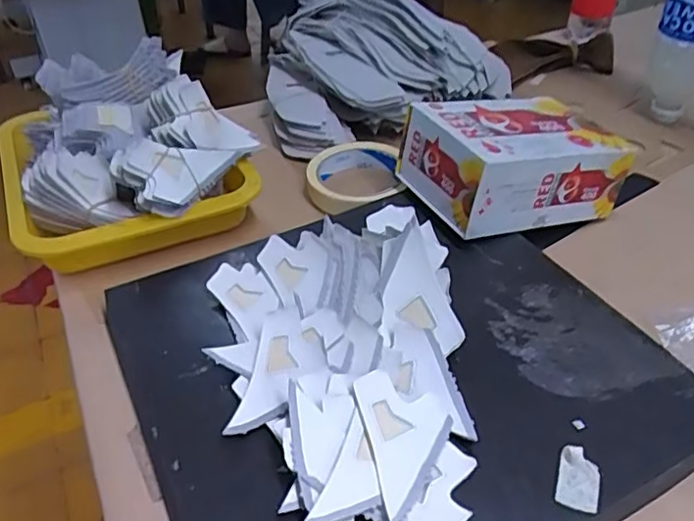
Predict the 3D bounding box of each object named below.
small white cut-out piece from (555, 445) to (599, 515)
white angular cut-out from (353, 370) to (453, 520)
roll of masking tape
[{"bbox_3d":[0.122,0.115,0.324,0.020,0.004,0.032,15,53,16],"label":"small white cut-out piece"},{"bbox_3d":[0.034,0.094,0.331,0.046,0.009,0.082,-9,40,-7],"label":"white angular cut-out"},{"bbox_3d":[0.007,-0.076,0.572,0.085,0.026,0.094,-2,40,1],"label":"roll of masking tape"}]

